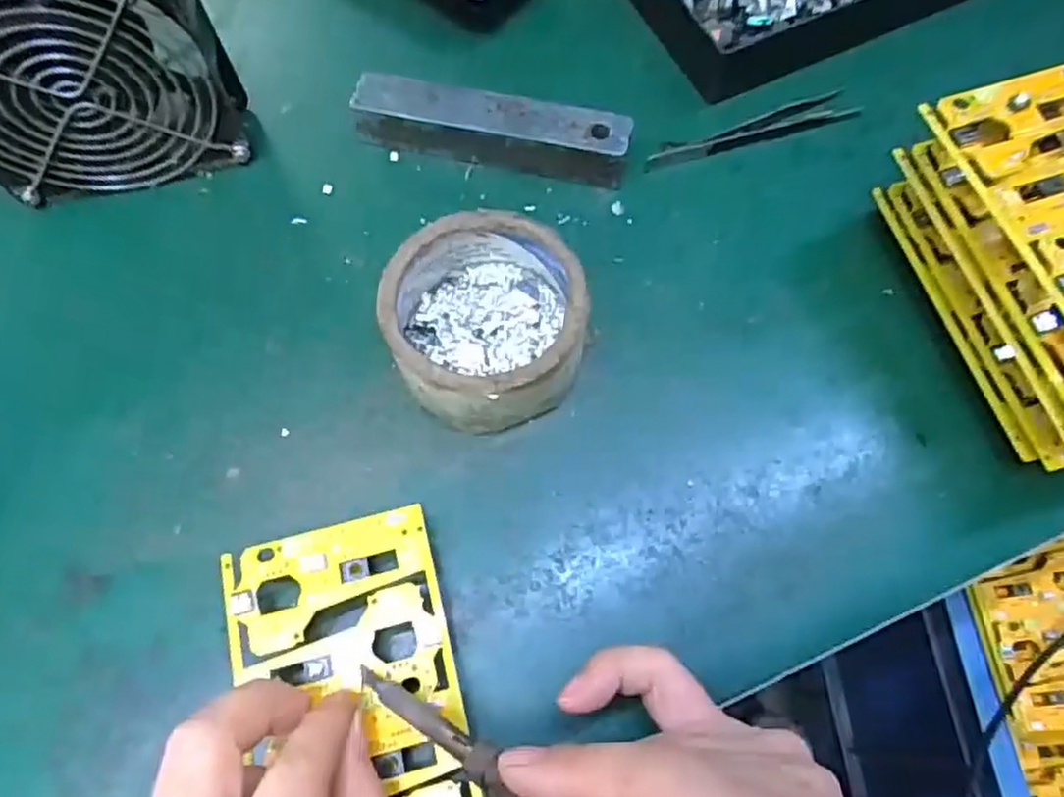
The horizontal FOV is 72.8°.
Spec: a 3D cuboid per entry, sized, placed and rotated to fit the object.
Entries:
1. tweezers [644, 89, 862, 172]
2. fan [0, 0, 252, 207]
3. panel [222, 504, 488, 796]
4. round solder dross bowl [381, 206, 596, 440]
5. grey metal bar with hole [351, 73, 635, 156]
[{"bbox_3d":[0.112,-0.139,0.376,0.114,0.006,0.020,-17,68,-5],"label":"tweezers"},{"bbox_3d":[-0.205,-0.147,0.328,0.121,0.127,0.049,-17,69,-6],"label":"fan"},{"bbox_3d":[-0.064,0.114,0.260,0.078,0.005,0.138,-14,69,-7],"label":"panel"},{"bbox_3d":[-0.020,-0.033,0.313,0.082,0.045,0.085,-1,67,1],"label":"round solder dross bowl"},{"bbox_3d":[-0.020,-0.138,0.364,0.138,0.023,0.026,12,68,6],"label":"grey metal bar with hole"}]

